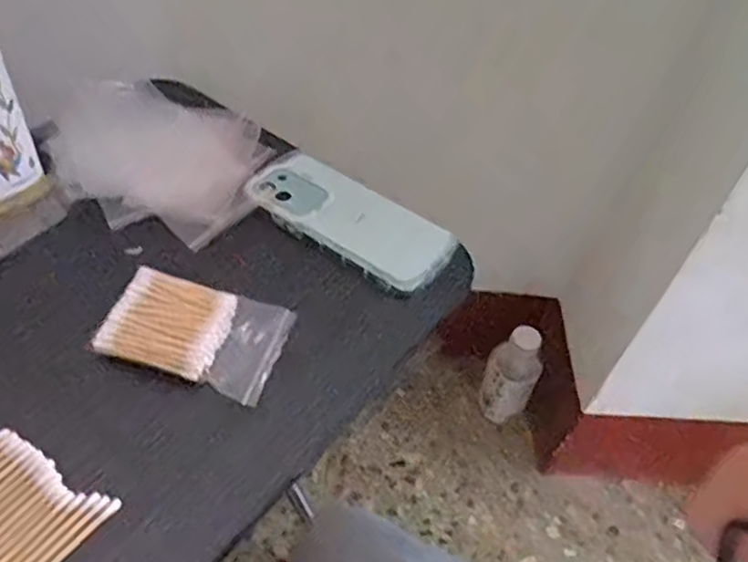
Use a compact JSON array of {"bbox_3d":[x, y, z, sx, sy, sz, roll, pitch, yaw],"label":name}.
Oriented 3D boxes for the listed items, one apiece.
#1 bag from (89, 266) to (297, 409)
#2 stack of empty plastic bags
[{"bbox_3d":[-0.115,0.030,0.435,0.109,0.015,0.072,15,50,7],"label":"bag"},{"bbox_3d":[-0.177,-0.107,0.550,0.169,0.028,0.150,11,50,3],"label":"stack of empty plastic bags"}]

